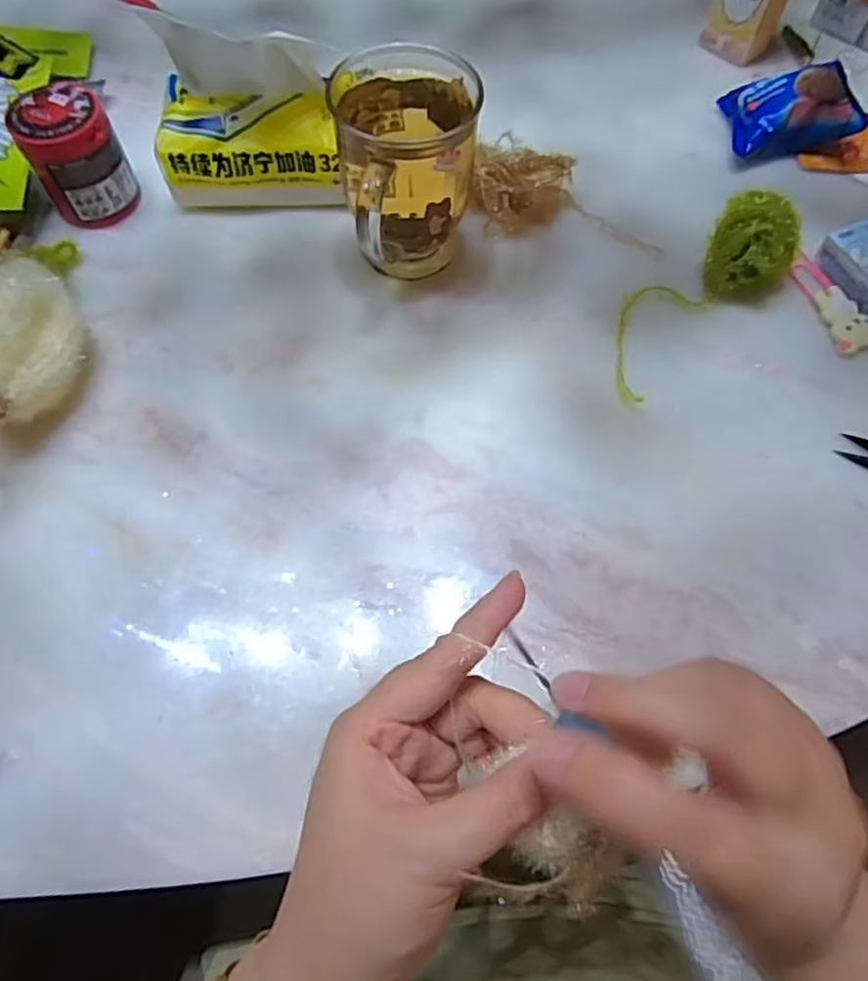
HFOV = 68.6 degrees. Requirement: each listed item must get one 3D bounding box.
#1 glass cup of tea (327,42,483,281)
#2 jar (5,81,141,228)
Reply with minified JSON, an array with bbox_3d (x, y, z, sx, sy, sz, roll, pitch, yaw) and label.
[{"bbox_3d":[-0.014,-0.206,0.434,0.091,0.112,0.117,-13,66,-6],"label":"glass cup of tea"},{"bbox_3d":[-0.262,-0.245,0.469,0.060,0.077,0.056,0,65,0],"label":"jar"}]

